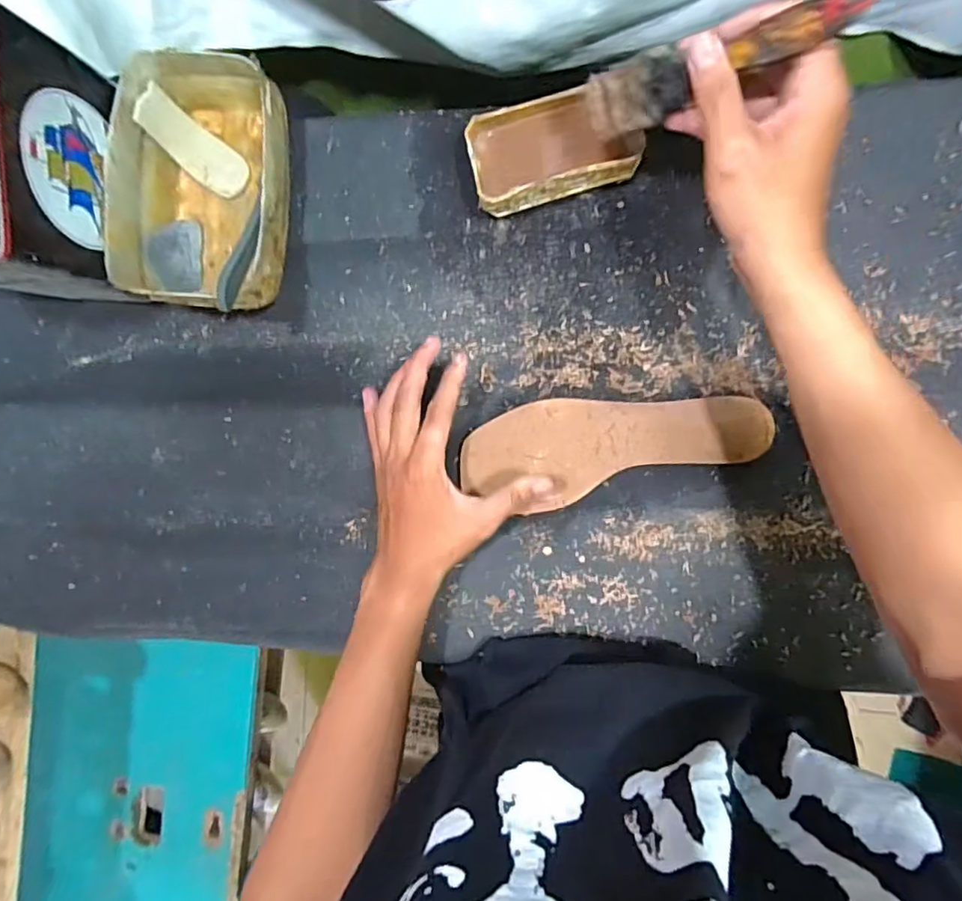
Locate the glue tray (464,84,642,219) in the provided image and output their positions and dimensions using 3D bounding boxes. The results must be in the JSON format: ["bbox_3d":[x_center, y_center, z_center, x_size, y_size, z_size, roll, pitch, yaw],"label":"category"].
[{"bbox_3d":[0.055,-0.230,0.448,0.128,0.046,0.074,-12,91,8],"label":"glue tray"}]

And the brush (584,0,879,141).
[{"bbox_3d":[0.125,-0.214,0.325,0.156,0.028,0.030,10,94,49],"label":"brush"}]

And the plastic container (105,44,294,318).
[{"bbox_3d":[-0.216,-0.205,0.461,0.126,0.075,0.184,5,93,7],"label":"plastic container"}]

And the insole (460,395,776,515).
[{"bbox_3d":[0.104,-0.002,0.463,0.238,0.007,0.083,-7,91,8],"label":"insole"}]

